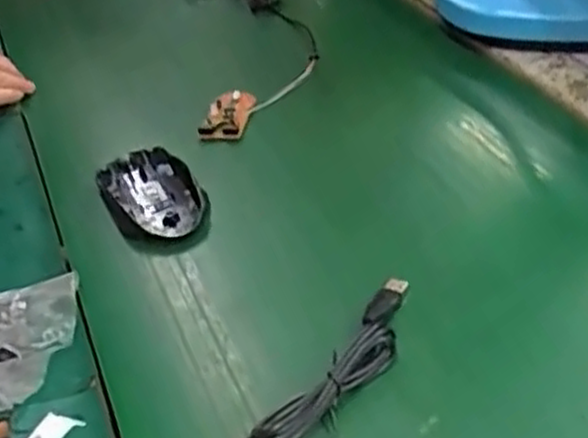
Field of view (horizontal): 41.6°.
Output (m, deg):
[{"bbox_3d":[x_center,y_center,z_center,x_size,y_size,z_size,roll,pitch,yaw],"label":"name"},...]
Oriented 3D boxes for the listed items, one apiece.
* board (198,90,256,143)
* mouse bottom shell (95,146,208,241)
[{"bbox_3d":[-0.057,-0.089,0.656,0.036,0.016,0.066,-1,38,9],"label":"board"},{"bbox_3d":[-0.107,-0.017,0.577,0.063,0.024,0.103,-23,40,-19],"label":"mouse bottom shell"}]

